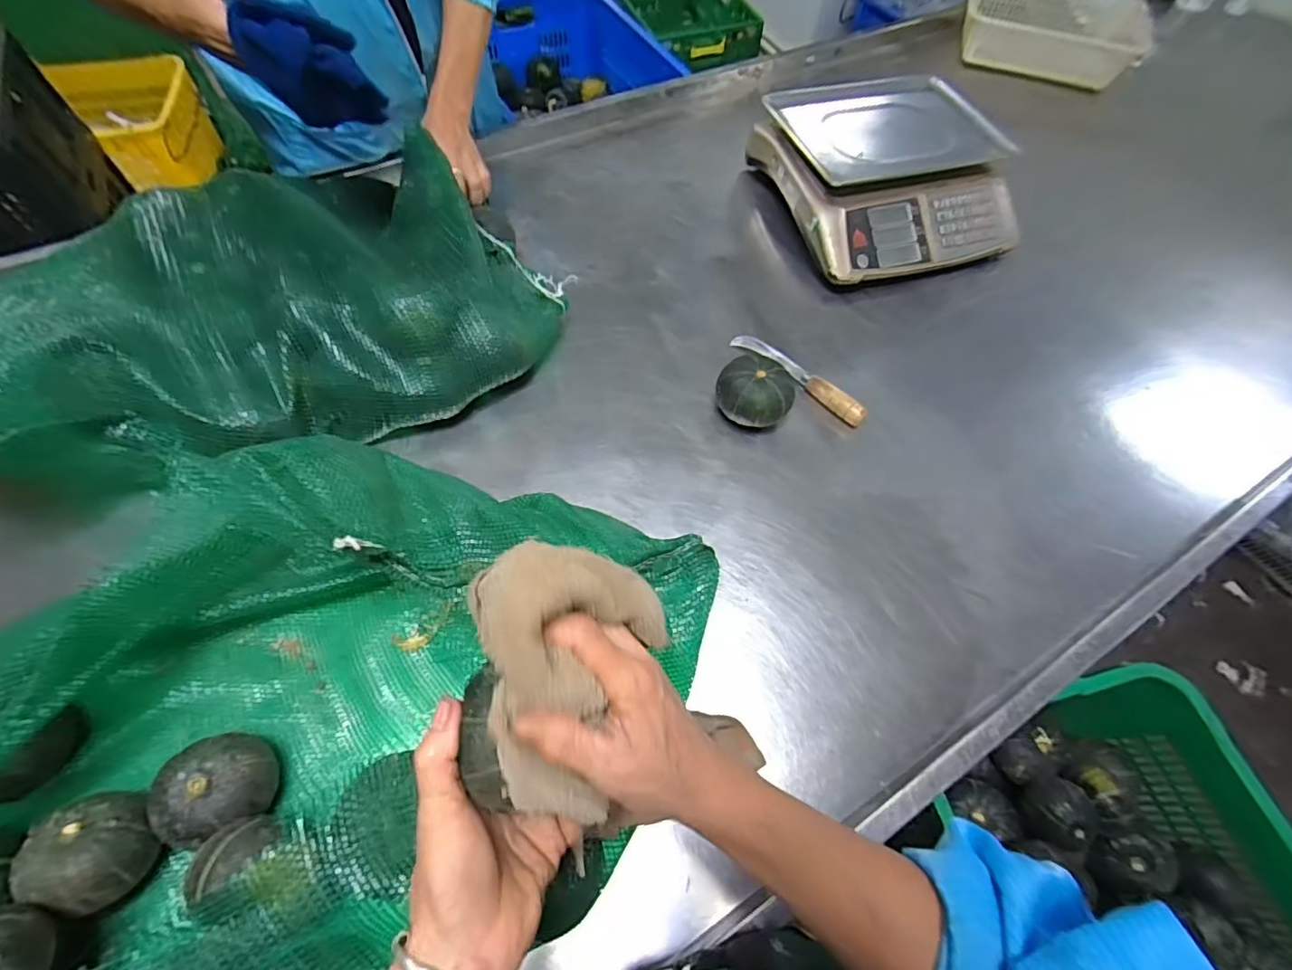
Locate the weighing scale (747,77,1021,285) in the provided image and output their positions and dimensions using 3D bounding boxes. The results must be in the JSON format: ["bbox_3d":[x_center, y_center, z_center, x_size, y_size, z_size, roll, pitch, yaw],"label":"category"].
[{"bbox_3d":[0.369,-0.505,0.887,0.326,0.116,0.381,-15,64,-12],"label":"weighing scale"}]

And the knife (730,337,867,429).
[{"bbox_3d":[0.202,-0.150,0.733,0.027,0.029,0.207,-39,71,-22],"label":"knife"}]

